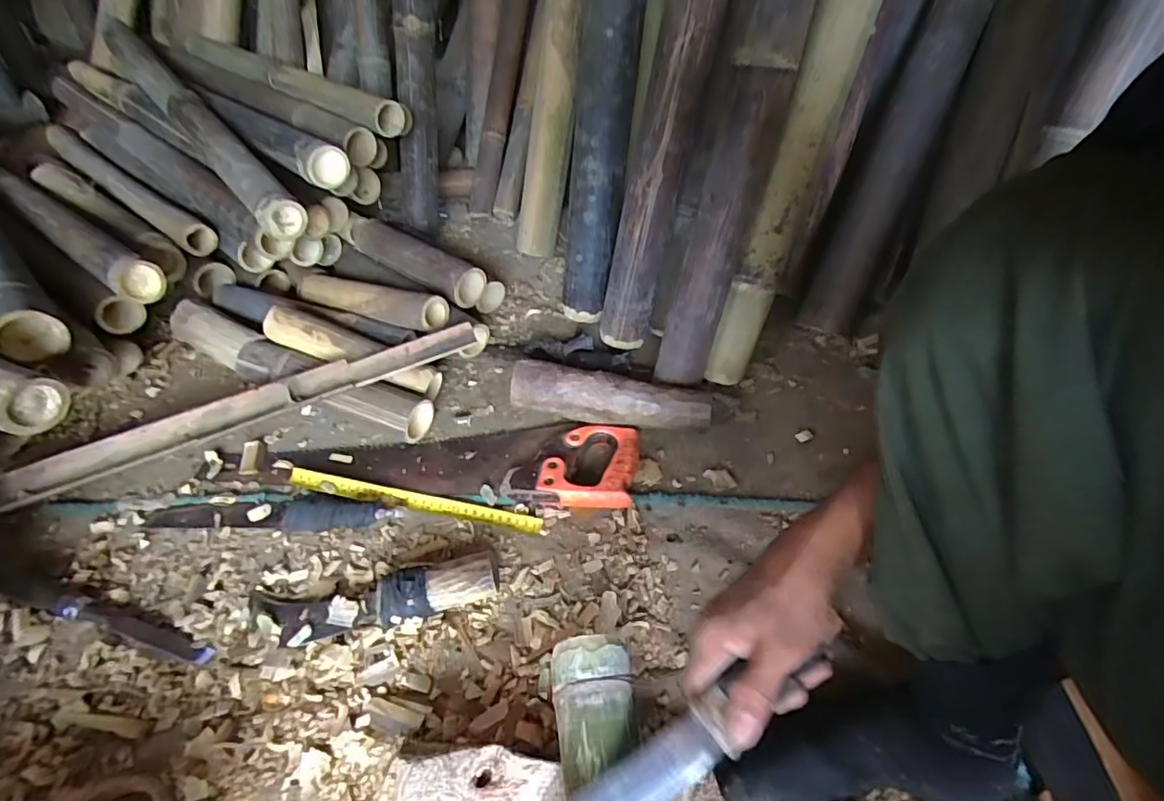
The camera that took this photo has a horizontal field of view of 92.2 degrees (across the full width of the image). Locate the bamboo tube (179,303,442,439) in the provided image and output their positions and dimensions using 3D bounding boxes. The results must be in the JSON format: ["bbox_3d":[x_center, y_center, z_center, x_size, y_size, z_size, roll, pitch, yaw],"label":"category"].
[{"bbox_3d":[-0.386,-0.042,0.736,0.414,0.056,0.070,21,47,15],"label":"bamboo tube"}]

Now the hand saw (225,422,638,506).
[{"bbox_3d":[-0.175,0.056,0.673,0.472,0.033,0.118,5,45,1],"label":"hand saw"}]

